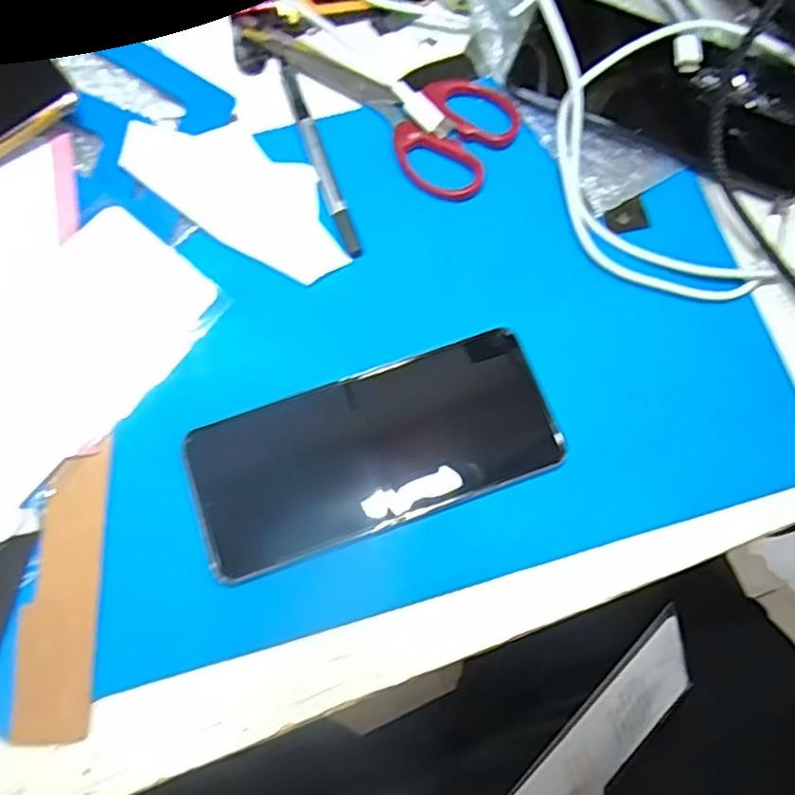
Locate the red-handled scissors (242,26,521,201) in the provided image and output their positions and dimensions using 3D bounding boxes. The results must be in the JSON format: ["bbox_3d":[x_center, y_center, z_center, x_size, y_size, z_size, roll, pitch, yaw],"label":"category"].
[{"bbox_3d":[-0.013,-0.163,0.363,0.153,0.013,0.067,32,77,7],"label":"red-handled scissors"}]

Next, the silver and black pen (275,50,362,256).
[{"bbox_3d":[-0.042,-0.129,0.353,0.009,0.006,0.126,-19,77,-6],"label":"silver and black pen"}]

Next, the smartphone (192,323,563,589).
[{"bbox_3d":[-0.011,0.022,0.310,0.160,0.013,0.070,-19,77,-6],"label":"smartphone"}]

